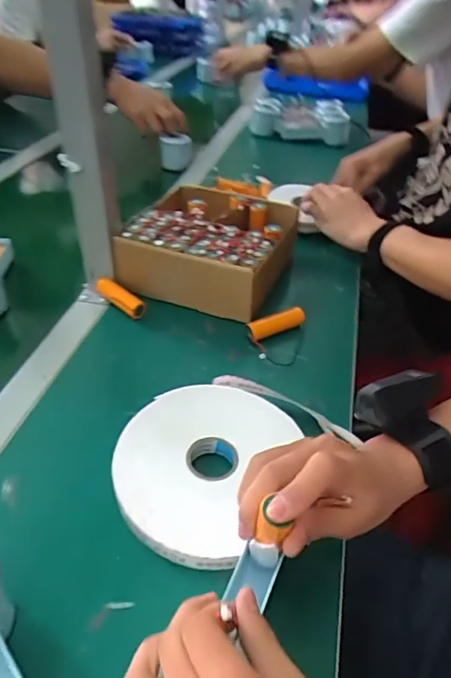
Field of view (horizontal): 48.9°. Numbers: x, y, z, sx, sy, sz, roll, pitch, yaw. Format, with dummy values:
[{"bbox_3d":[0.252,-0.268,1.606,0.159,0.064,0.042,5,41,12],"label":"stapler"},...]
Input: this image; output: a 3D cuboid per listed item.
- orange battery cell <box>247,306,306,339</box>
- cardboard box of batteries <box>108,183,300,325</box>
[{"bbox_3d":[0.060,-0.019,0.570,0.076,0.019,0.016,-20,45,-26],"label":"orange battery cell"},{"bbox_3d":[-0.017,-0.124,0.653,0.189,0.076,0.202,17,41,16],"label":"cardboard box of batteries"}]

